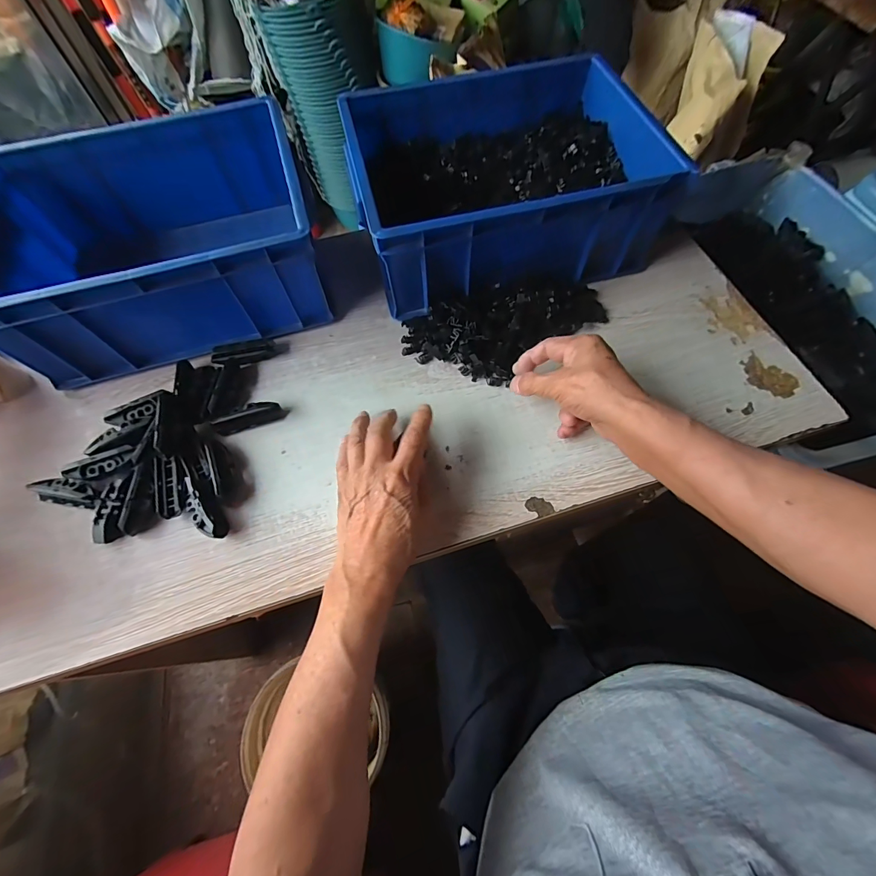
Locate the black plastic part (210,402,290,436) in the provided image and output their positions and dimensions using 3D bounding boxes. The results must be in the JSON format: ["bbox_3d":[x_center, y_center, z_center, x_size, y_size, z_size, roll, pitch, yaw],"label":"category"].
[{"bbox_3d":[-0.204,-0.023,0.428,0.076,0.017,0.021,-19,66,-7],"label":"black plastic part"}]

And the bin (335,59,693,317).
[{"bbox_3d":[0.068,-0.311,0.496,0.335,0.131,0.275,-16,65,-6],"label":"bin"}]

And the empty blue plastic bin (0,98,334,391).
[{"bbox_3d":[-0.318,-0.227,0.479,0.324,0.155,0.267,-17,66,-7],"label":"empty blue plastic bin"}]

